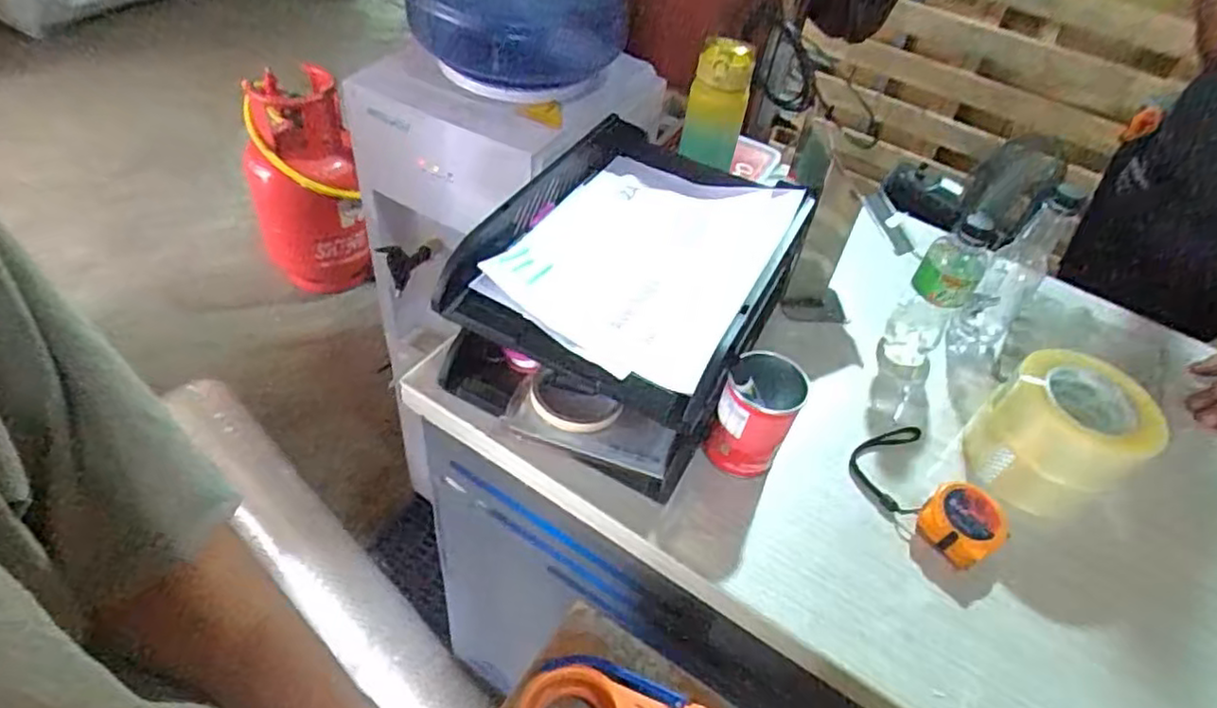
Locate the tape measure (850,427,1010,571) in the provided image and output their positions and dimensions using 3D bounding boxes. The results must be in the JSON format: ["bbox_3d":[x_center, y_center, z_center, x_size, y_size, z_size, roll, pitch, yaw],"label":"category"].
[{"bbox_3d":[0.294,0.123,0.627,0.094,0.038,0.145,-15,51,-21],"label":"tape measure"}]

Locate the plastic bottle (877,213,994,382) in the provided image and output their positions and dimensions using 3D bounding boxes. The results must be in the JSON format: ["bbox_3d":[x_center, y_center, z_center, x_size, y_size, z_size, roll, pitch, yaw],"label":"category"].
[{"bbox_3d":[0.340,-0.061,0.717,0.056,0.172,0.064,25,48,15],"label":"plastic bottle"}]

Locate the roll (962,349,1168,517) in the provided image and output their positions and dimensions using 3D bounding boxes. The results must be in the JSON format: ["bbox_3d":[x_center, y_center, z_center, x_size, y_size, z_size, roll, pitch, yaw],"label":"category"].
[{"bbox_3d":[0.414,0.073,0.635,0.126,0.107,0.126,4,47,-5],"label":"roll"}]

